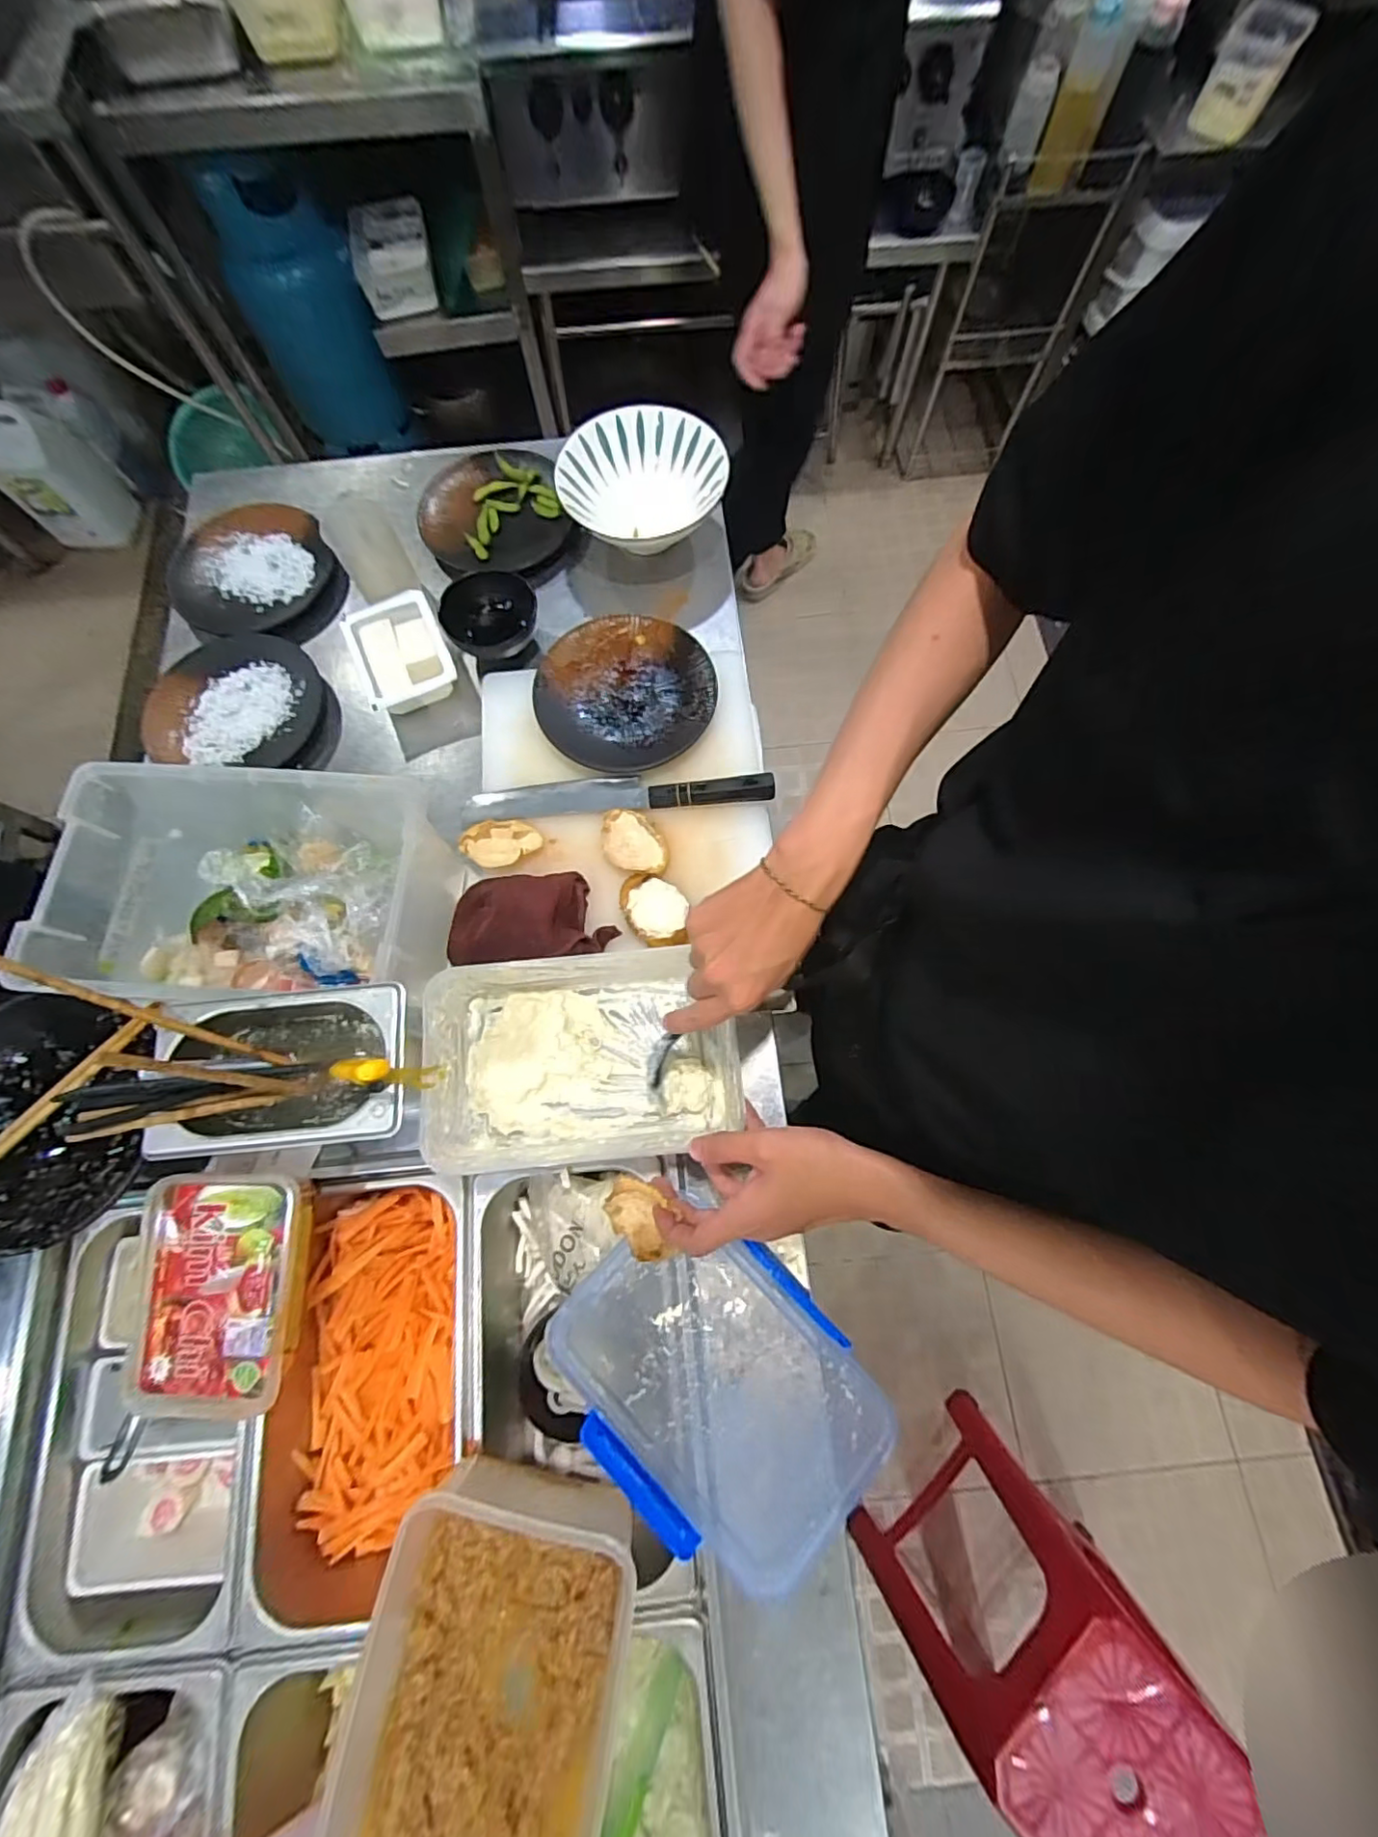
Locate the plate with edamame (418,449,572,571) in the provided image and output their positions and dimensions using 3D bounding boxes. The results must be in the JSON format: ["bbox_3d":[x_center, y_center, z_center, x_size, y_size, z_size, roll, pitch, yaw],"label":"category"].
[{"bbox_3d":[-0.249,-0.515,0.775,0.174,0.028,0.182,0,74,1],"label":"plate with edamame"}]

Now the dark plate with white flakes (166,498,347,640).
[{"bbox_3d":[-0.537,-0.428,0.758,0.187,0.025,0.213,-30,76,-8],"label":"dark plate with white flakes"}]

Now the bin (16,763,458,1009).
[{"bbox_3d":[-0.390,-0.023,0.563,0.317,0.130,0.184,2,74,1],"label":"bin"}]

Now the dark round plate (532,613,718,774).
[{"bbox_3d":[-0.071,-0.252,0.682,0.190,0.025,0.195,0,74,1],"label":"dark round plate"}]

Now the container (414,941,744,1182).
[{"bbox_3d":[-0.090,0.120,0.530,0.249,0.073,0.160,-6,74,-1],"label":"container"}]

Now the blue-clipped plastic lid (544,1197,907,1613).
[{"bbox_3d":[0.025,0.370,0.484,0.190,0.021,0.251,-43,78,-11],"label":"blue-clipped plastic lid"}]

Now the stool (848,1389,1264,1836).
[{"bbox_3d":[0.518,1.069,0.937,0.301,0.462,0.317,-43,78,-10],"label":"stool"}]

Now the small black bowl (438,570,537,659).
[{"bbox_3d":[-0.228,-0.347,0.707,0.108,0.042,0.094,-25,75,-6],"label":"small black bowl"}]

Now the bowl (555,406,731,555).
[{"bbox_3d":[-0.056,-0.521,0.744,0.186,0.081,0.171,0,74,1],"label":"bowl"}]

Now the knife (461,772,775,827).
[{"bbox_3d":[-0.077,-0.134,0.645,0.328,0.018,0.042,-4,74,-1],"label":"knife"}]

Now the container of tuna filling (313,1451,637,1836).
[{"bbox_3d":[-0.141,0.541,0.417,0.177,0.068,0.257,12,75,4],"label":"container of tuna filling"}]

